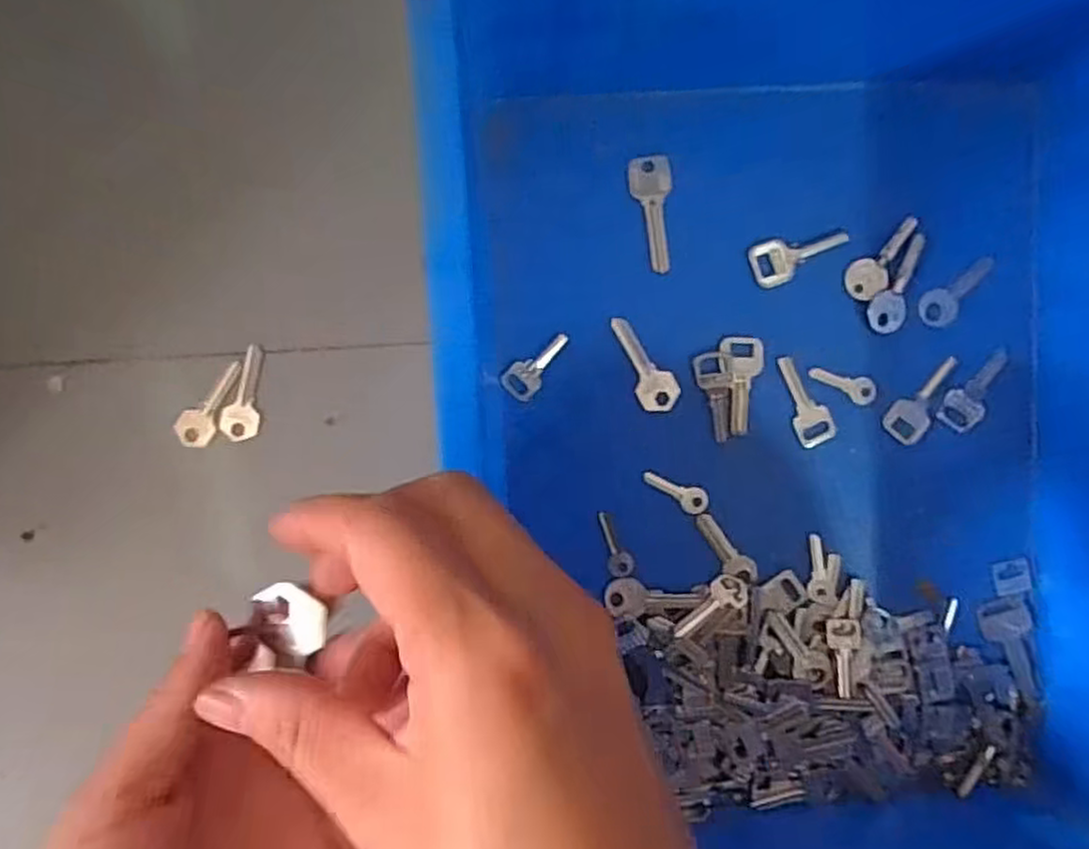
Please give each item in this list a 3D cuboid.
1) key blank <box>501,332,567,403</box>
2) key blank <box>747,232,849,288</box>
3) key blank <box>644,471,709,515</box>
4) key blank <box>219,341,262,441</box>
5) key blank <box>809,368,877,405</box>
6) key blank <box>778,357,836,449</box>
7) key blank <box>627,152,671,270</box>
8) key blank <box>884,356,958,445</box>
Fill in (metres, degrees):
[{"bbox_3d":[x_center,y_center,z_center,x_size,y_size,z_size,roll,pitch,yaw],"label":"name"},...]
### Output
[{"bbox_3d":[-0.004,-0.033,0.390,0.019,0.005,0.042,40,89,-2],"label":"key blank"},{"bbox_3d":[0.137,-0.092,0.387,0.053,0.004,0.024,-20,91,-2],"label":"key blank"},{"bbox_3d":[0.073,0.037,0.397,0.038,0.004,0.014,26,89,-2],"label":"key blank"},{"bbox_3d":[-0.170,-0.017,0.417,0.020,0.006,0.056,20,89,-2],"label":"key blank"},{"bbox_3d":[0.165,-0.023,0.396,0.038,0.004,0.014,26,89,-2],"label":"key blank"},{"bbox_3d":[0.143,-0.013,0.394,0.021,0.004,0.052,-23,91,-2],"label":"key blank"},{"bbox_3d":[0.058,-0.112,0.385,0.022,0.004,0.061,-5,90,-2],"label":"key blank"},{"bbox_3d":[0.209,-0.014,0.395,0.023,0.004,0.053,38,89,-2],"label":"key blank"}]

